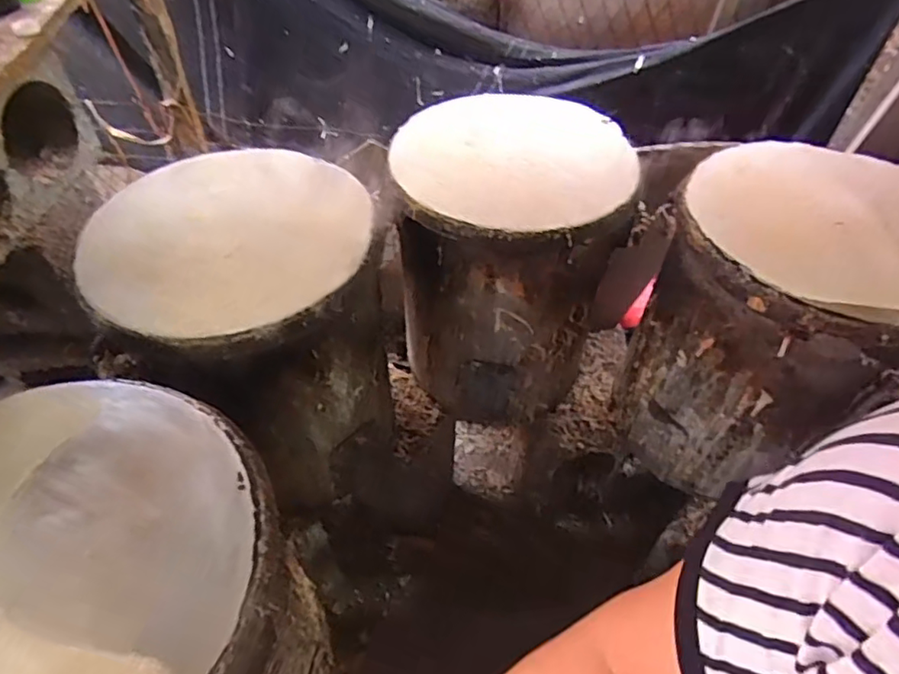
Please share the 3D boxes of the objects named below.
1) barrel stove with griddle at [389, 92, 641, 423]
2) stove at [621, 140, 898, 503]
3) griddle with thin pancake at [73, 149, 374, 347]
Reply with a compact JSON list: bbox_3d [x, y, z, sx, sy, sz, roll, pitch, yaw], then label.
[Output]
[{"bbox_3d":[0.089,-0.130,1.050,0.330,0.470,0.341,4,49,1],"label":"barrel stove with griddle"},{"bbox_3d":[0.509,-0.018,0.967,0.361,0.469,0.372,32,55,23],"label":"stove"},{"bbox_3d":[-0.286,-0.142,0.748,0.340,0.022,0.341,14,50,10],"label":"griddle with thin pancake"}]

